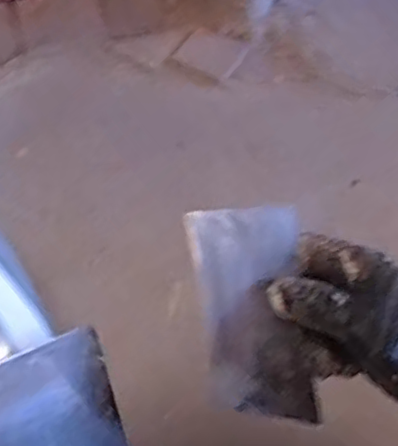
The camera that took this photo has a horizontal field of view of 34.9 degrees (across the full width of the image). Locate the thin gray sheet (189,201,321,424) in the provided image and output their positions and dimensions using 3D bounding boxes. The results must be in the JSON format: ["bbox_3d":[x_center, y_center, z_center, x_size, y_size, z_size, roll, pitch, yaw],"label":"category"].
[{"bbox_3d":[0.033,0.055,0.381,0.068,0.006,0.127,-4,82,-19],"label":"thin gray sheet"}]

